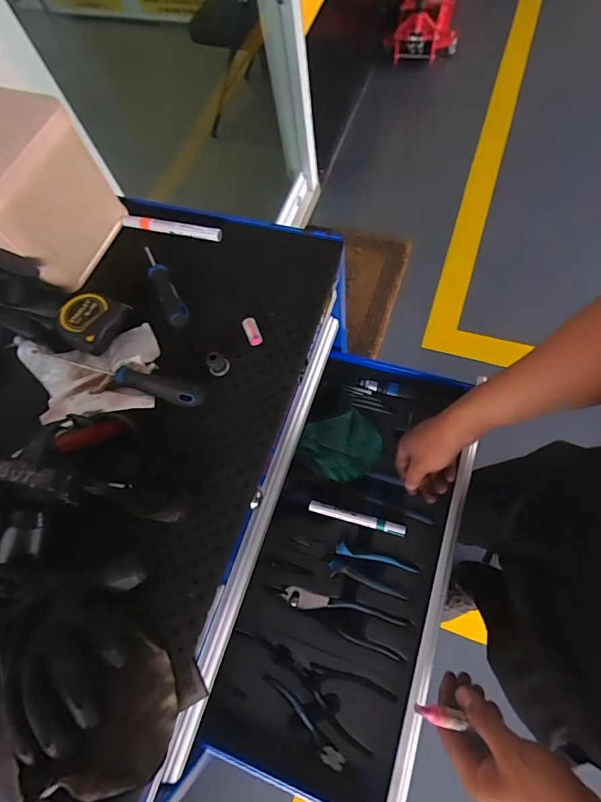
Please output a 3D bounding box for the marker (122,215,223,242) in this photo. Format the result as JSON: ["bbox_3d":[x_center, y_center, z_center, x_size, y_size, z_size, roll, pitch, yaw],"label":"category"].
[{"bbox_3d":[-0.173,-0.232,0.568,0.143,0.017,0.015,14,70,12],"label":"marker"}]

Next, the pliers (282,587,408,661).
[{"bbox_3d":[0.057,0.299,0.589,0.170,0.017,0.049,15,70,13],"label":"pliers"}]

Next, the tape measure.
[{"bbox_3d":[-0.241,-0.094,0.490,0.057,0.030,0.071,29,74,17],"label":"tape measure"}]

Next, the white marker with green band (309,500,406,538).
[{"bbox_3d":[0.083,0.173,0.628,0.142,0.014,0.016,13,70,12],"label":"white marker with green band"}]

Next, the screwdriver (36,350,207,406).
[{"bbox_3d":[-0.198,-0.027,0.473,0.187,0.022,0.025,13,70,12],"label":"screwdriver"}]

